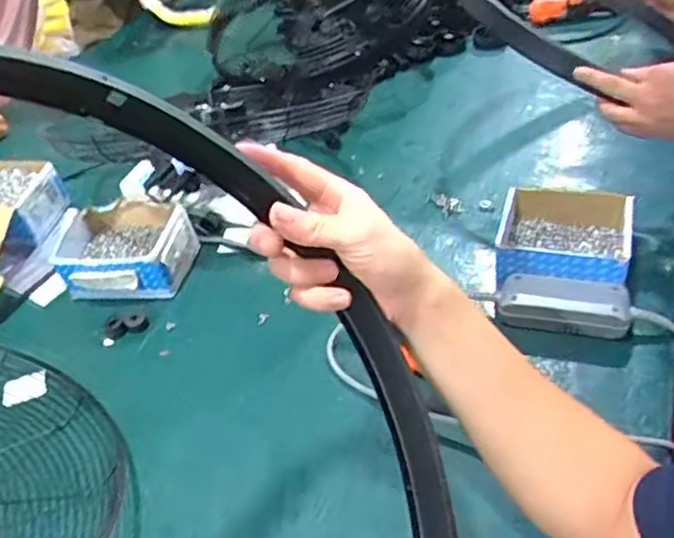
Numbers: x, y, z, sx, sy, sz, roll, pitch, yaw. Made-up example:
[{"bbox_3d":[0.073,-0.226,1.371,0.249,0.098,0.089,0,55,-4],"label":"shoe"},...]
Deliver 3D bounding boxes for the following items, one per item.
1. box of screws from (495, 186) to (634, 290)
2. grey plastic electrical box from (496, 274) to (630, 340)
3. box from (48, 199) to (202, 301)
[{"bbox_3d":[0.251,-0.034,0.707,0.142,0.067,0.103,7,43,18],"label":"box of screws"},{"bbox_3d":[0.234,0.034,0.671,0.124,0.035,0.047,8,44,17],"label":"grey plastic electrical box"},{"bbox_3d":[-0.274,-0.027,0.841,0.163,0.068,0.140,1,42,10],"label":"box"}]

